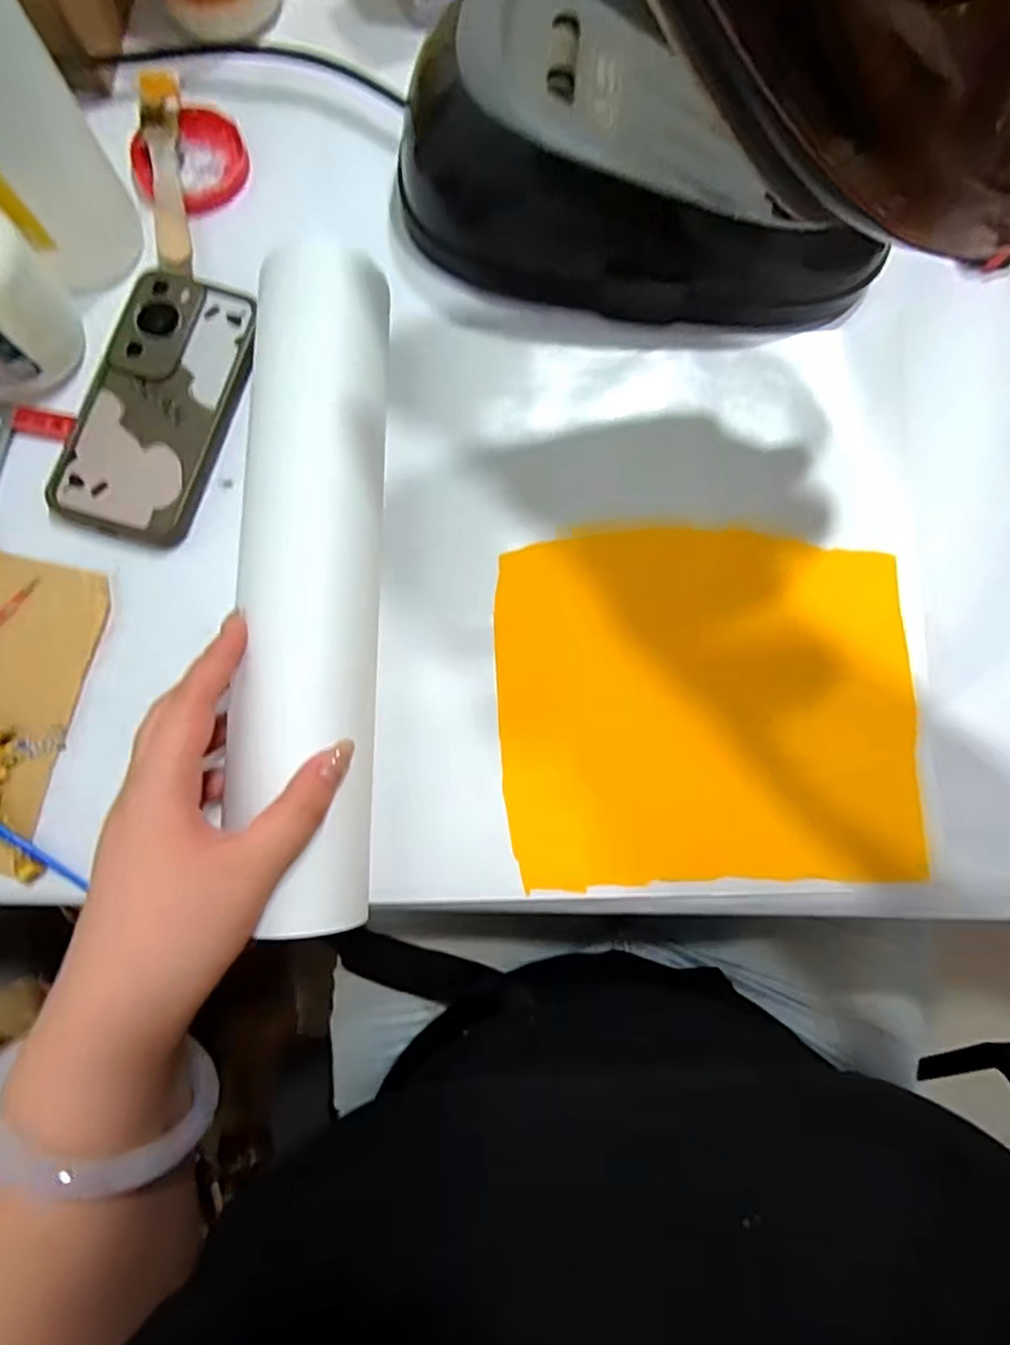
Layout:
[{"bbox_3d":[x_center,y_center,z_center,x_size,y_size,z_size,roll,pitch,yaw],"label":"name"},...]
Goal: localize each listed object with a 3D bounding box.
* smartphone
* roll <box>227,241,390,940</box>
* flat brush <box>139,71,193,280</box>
[{"bbox_3d":[-0.203,-0.157,0.374,0.079,0.010,0.162,15,80,-1],"label":"smartphone"},{"bbox_3d":[-0.097,-0.048,0.317,0.063,0.054,0.333,0,86,-3],"label":"roll"},{"bbox_3d":[-0.210,-0.316,0.394,0.023,0.012,0.149,-10,82,-5],"label":"flat brush"}]

